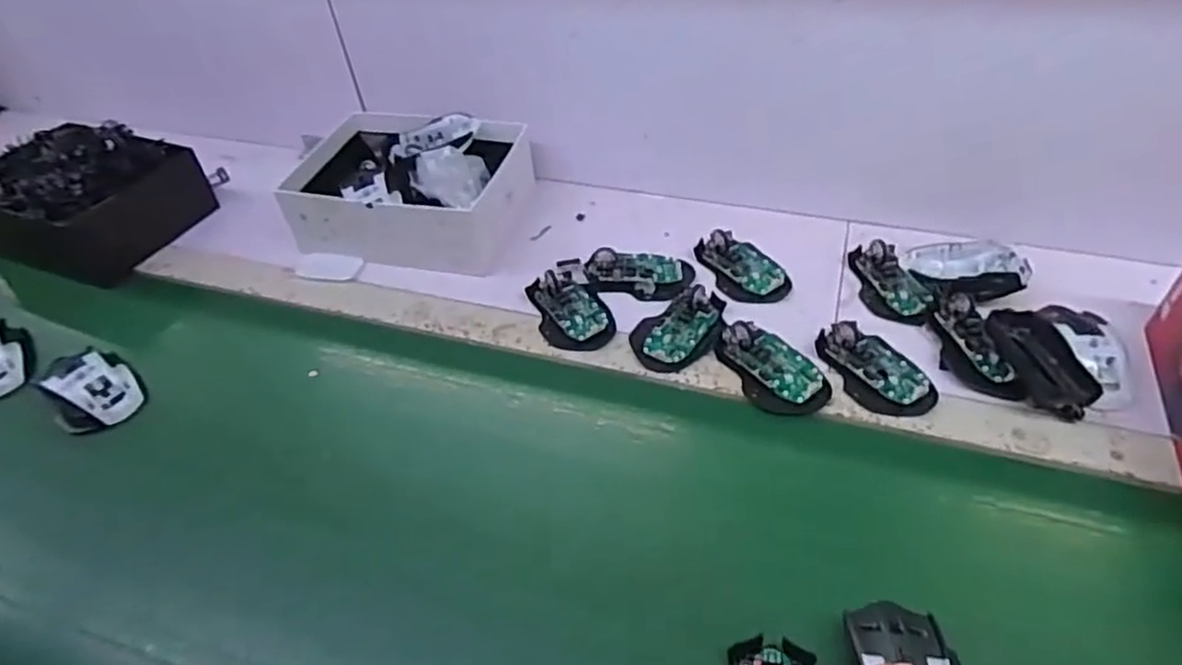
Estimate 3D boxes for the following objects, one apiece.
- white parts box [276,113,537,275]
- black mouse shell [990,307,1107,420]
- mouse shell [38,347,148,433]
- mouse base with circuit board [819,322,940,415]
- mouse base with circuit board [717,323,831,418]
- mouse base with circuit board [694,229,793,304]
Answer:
[{"bbox_3d":[-0.212,-0.182,0.836,0.253,0.091,0.209,8,46,12],"label":"white parts box"},{"bbox_3d":[0.396,0.027,0.611,0.047,0.033,0.107,-7,45,-2],"label":"black mouse shell"},{"bbox_3d":[-0.475,0.053,0.660,0.083,0.035,0.075,28,53,29],"label":"mouse shell"},{"bbox_3d":[0.261,0.032,0.632,0.067,0.024,0.107,-19,46,-14],"label":"mouse base with circuit board"},{"bbox_3d":[0.164,0.029,0.641,0.066,0.032,0.112,-23,48,-18],"label":"mouse base with circuit board"},{"bbox_3d":[0.162,-0.073,0.744,0.070,0.021,0.107,-21,47,-16],"label":"mouse base with circuit board"}]

